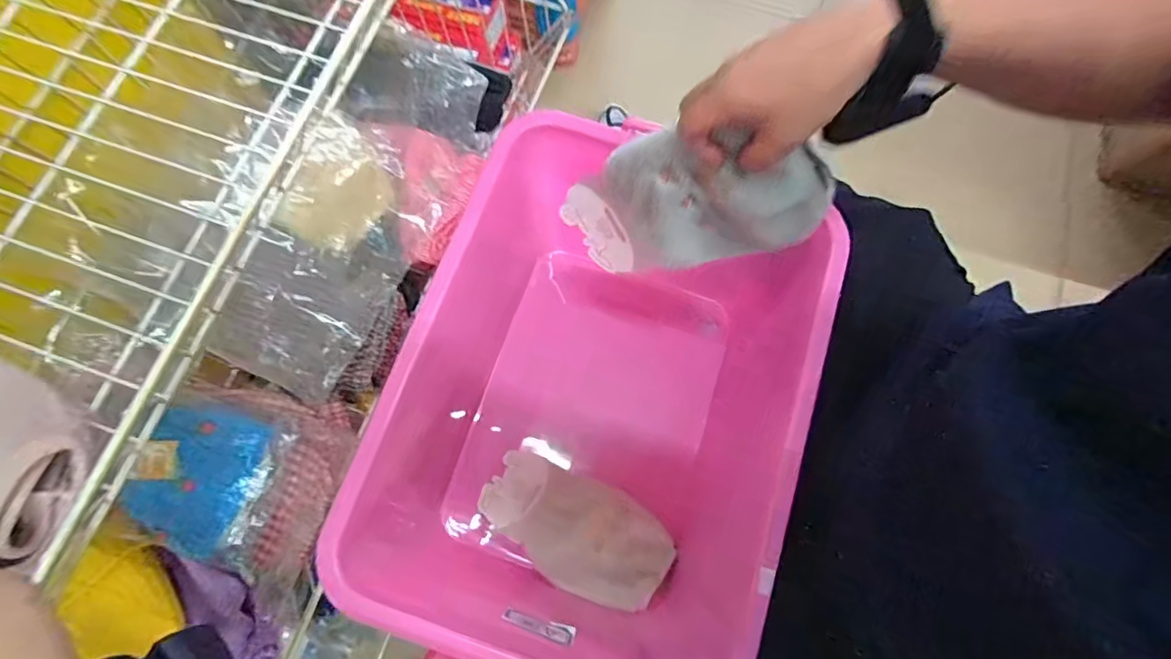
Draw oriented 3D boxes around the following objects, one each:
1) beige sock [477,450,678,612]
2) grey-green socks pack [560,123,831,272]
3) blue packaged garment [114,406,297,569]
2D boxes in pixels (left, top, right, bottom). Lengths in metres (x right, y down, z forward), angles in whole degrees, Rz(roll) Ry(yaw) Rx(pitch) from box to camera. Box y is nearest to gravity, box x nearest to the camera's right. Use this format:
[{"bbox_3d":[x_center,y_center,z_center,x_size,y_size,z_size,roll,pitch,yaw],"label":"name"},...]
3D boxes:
[{"bbox_3d":[-0.014,0.262,0.738,0.258,0.025,0.142,30,50,19],"label":"beige sock"},{"bbox_3d":[0.076,-0.119,0.515,0.132,0.279,0.055,32,71,-36],"label":"grey-green socks pack"},{"bbox_3d":[-0.413,0.157,0.583,0.163,0.042,0.147,20,75,6],"label":"blue packaged garment"}]

